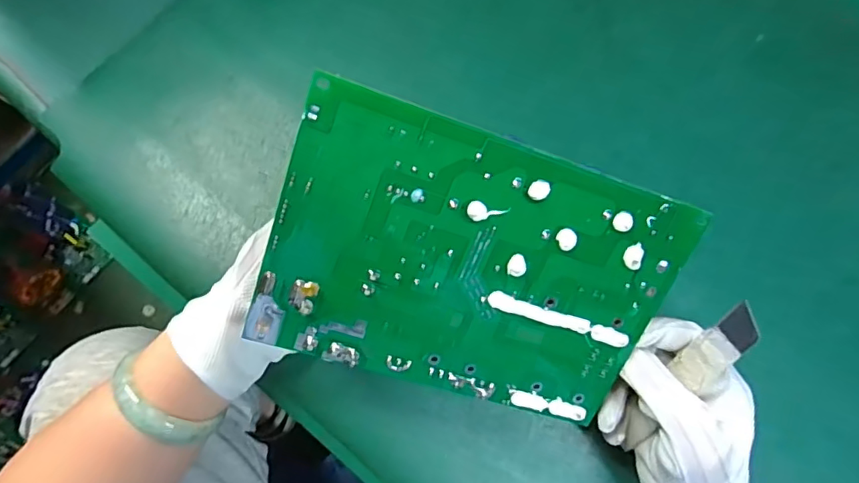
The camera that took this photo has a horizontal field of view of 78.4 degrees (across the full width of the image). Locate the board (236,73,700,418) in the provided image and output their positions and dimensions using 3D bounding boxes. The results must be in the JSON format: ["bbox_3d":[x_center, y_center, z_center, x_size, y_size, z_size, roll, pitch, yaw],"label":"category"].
[{"bbox_3d":[0.022,0.017,0.261,0.193,0.004,0.135,18,110,-11],"label":"board"}]

